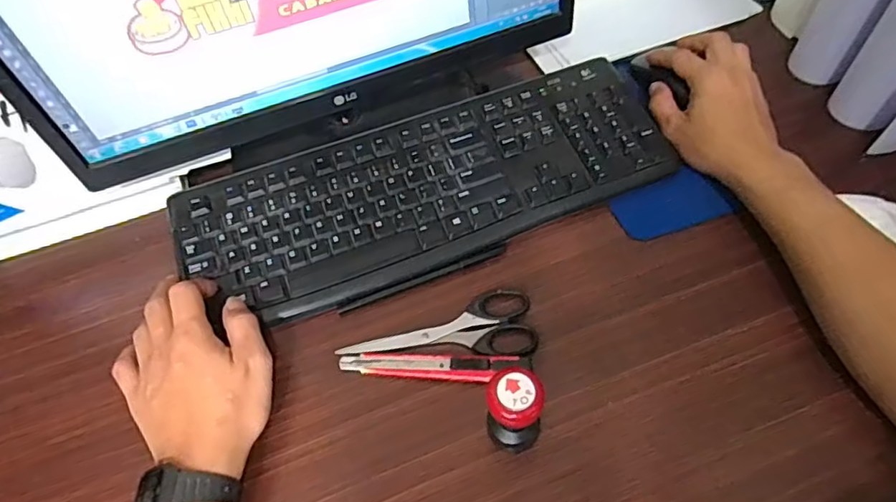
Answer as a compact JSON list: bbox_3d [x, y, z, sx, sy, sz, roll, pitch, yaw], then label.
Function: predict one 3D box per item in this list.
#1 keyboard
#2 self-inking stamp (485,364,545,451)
[{"bbox_3d":[-0.019,-0.058,0.502,0.427,0.018,0.154,-19,61,-7],"label":"keyboard"},{"bbox_3d":[0.043,0.105,0.365,0.037,0.072,0.036,-1,60,1],"label":"self-inking stamp"}]

